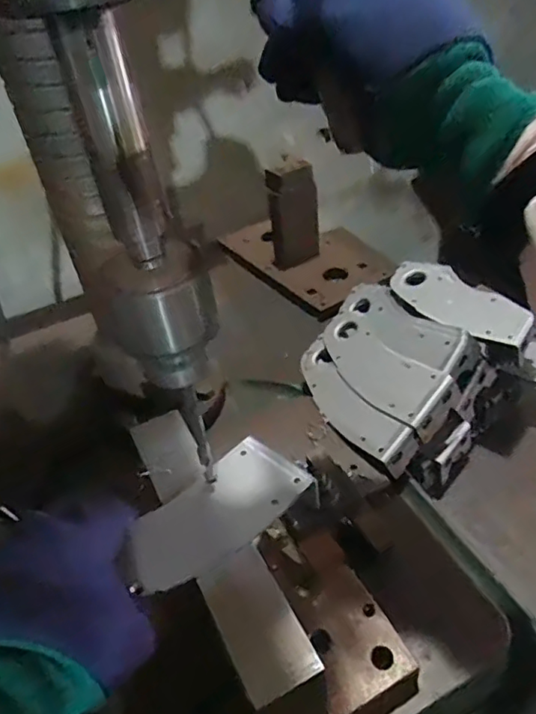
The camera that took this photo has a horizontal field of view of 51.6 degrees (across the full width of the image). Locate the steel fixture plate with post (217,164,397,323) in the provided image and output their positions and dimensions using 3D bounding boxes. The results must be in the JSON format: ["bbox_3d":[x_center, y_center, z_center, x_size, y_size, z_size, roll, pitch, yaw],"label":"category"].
[{"bbox_3d":[0.046,-0.225,0.893,0.184,0.156,0.311,-33,48,-26],"label":"steel fixture plate with post"}]

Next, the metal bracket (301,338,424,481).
[{"bbox_3d":[0.079,0.055,0.577,0.064,0.030,0.188,-40,41,0],"label":"metal bracket"}]

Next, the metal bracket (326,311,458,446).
[{"bbox_3d":[0.119,0.018,0.588,0.065,0.039,0.179,-44,41,-3],"label":"metal bracket"}]

